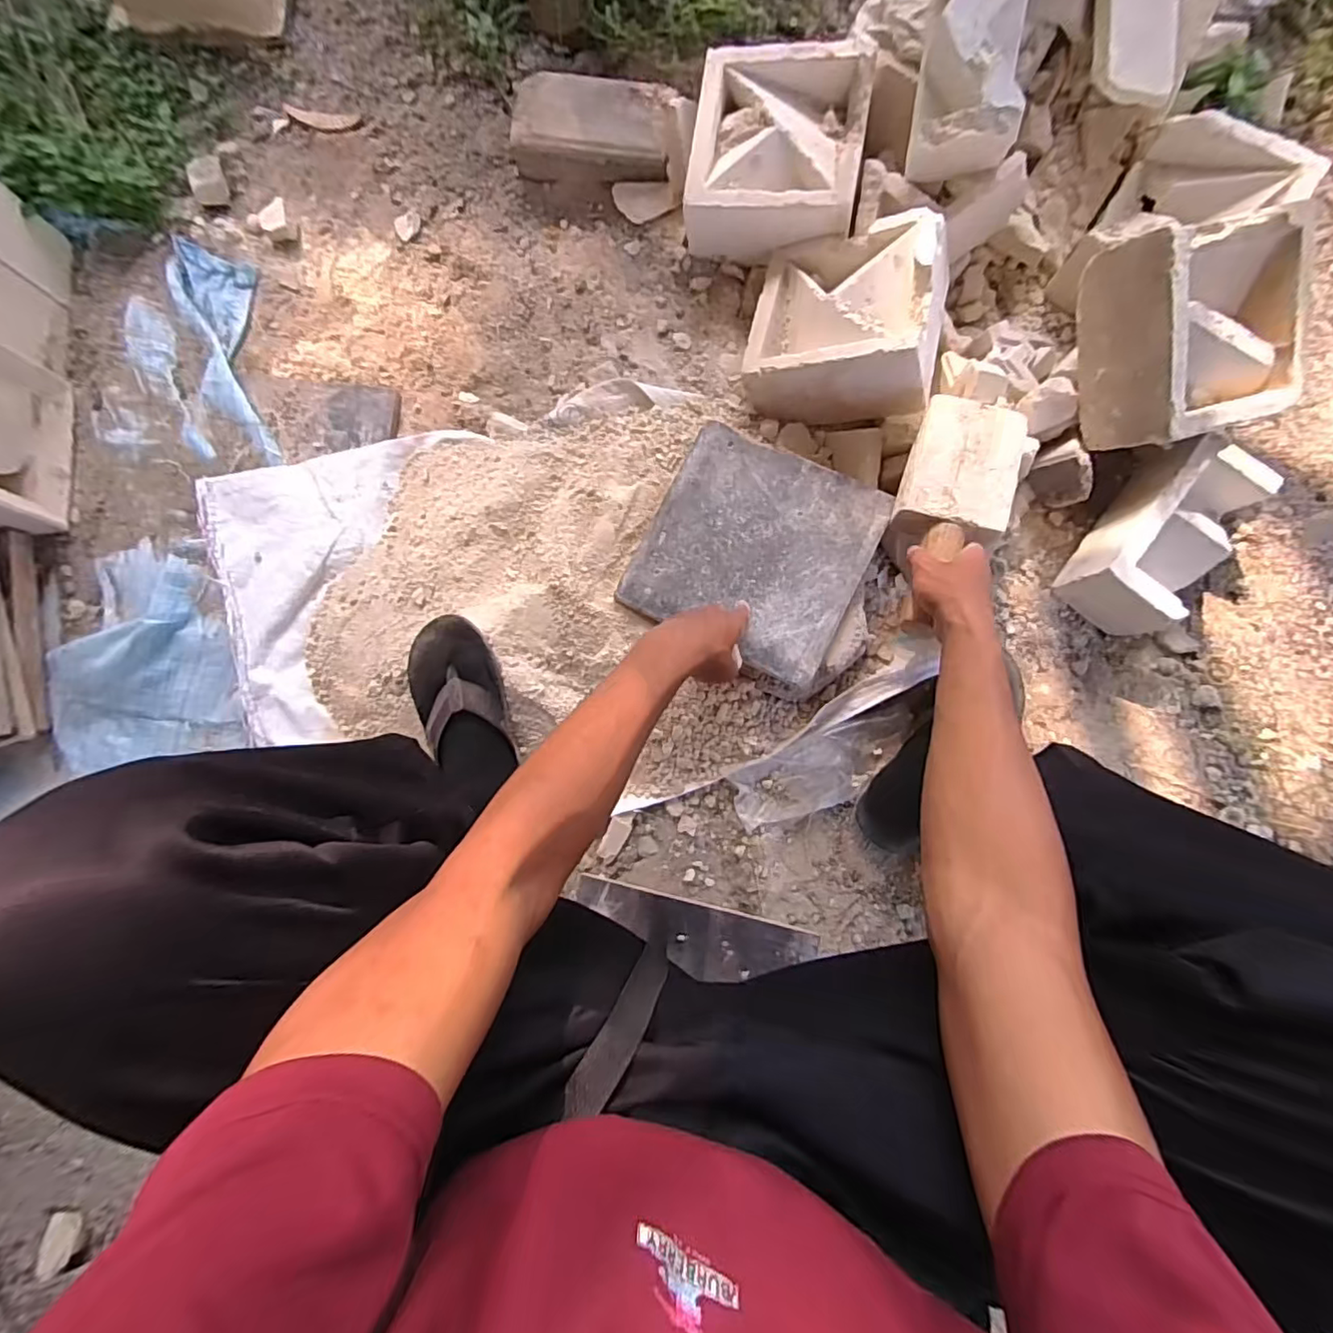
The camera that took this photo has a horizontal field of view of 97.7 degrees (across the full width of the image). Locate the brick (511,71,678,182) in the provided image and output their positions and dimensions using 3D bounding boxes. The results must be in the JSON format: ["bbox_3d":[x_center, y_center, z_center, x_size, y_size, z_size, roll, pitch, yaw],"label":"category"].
[{"bbox_3d":[-0.094,-0.709,0.777,0.208,0.061,0.121,13,85,3],"label":"brick"}]

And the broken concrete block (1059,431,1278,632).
[{"bbox_3d":[0.578,-0.151,0.671,0.116,0.091,0.208,34,86,5],"label":"broken concrete block"}]

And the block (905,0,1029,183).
[{"bbox_3d":[0.333,-0.666,0.626,0.102,0.119,0.217,0,111,2],"label":"block"}]

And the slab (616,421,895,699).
[{"bbox_3d":[0.102,-0.129,0.672,0.239,0.026,0.250,26,86,4],"label":"slab"}]

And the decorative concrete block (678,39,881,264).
[{"bbox_3d":[0.133,-0.631,0.717,0.201,0.086,0.216,8,84,3],"label":"decorative concrete block"}]

